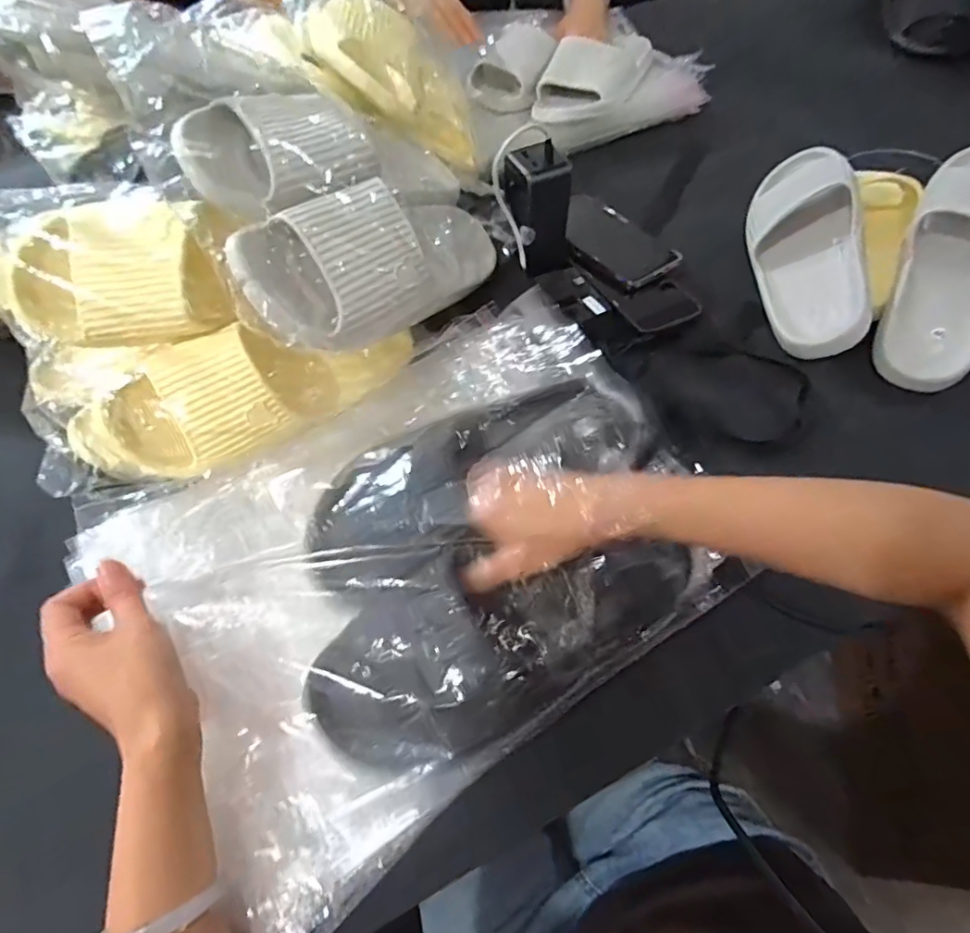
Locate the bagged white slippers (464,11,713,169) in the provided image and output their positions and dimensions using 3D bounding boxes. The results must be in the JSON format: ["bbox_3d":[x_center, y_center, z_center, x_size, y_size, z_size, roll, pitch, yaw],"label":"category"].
[{"bbox_3d":[0.135,-0.543,0.790,0.315,0.087,0.218,-18,60,-8],"label":"bagged white slippers"}]

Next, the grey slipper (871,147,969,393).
[{"bbox_3d":[0.451,-0.190,0.524,0.111,0.064,0.266,26,78,17],"label":"grey slipper"}]

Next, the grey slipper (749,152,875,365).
[{"bbox_3d":[0.326,-0.226,0.575,0.102,0.060,0.264,-10,61,35],"label":"grey slipper"}]

